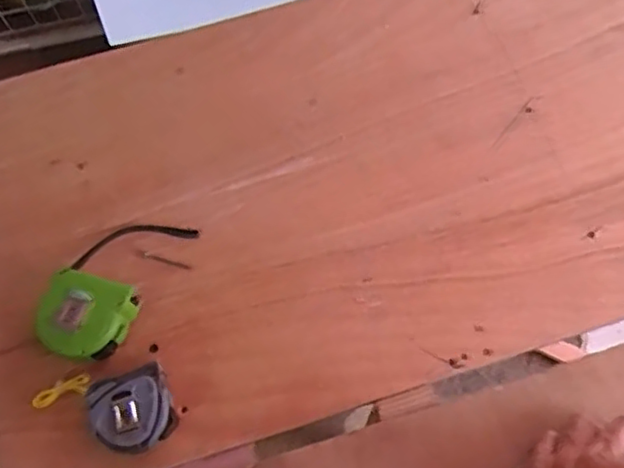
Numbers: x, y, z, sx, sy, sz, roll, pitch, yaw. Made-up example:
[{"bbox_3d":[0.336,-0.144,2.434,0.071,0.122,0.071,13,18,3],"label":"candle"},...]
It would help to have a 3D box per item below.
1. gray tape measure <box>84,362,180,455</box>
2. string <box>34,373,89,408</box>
[{"bbox_3d":[-0.146,0.148,0.529,0.064,0.040,0.061,-23,69,-6],"label":"gray tape measure"},{"bbox_3d":[-0.213,0.133,0.545,0.047,0.009,0.017,-20,69,-5],"label":"string"}]

